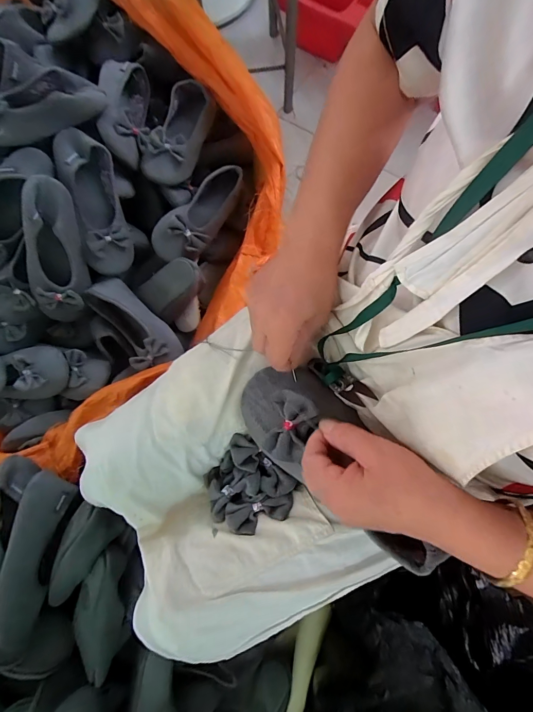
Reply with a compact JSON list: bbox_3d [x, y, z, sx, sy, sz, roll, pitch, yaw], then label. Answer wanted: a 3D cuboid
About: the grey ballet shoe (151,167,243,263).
[{"bbox_3d":[-0.133,-0.283,0.689,0.087,0.074,0.230,32,80,9],"label":"grey ballet shoe"}]

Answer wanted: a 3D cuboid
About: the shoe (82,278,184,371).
[{"bbox_3d":[-0.250,-0.063,0.660,0.094,0.055,0.203,-36,78,-7],"label":"shoe"}]

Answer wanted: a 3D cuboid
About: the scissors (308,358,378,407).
[{"bbox_3d":[0.072,0.026,0.349,0.022,0.097,0.014,-38,119,-7],"label":"scissors"}]

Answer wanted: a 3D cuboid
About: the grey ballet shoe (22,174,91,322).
[{"bbox_3d":[-0.366,-0.172,0.602,0.081,0.059,0.247,11,116,4],"label":"grey ballet shoe"}]

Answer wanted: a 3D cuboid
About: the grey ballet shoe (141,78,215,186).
[{"bbox_3d":[-0.174,-0.438,0.692,0.098,0.062,0.218,15,77,5],"label":"grey ballet shoe"}]

